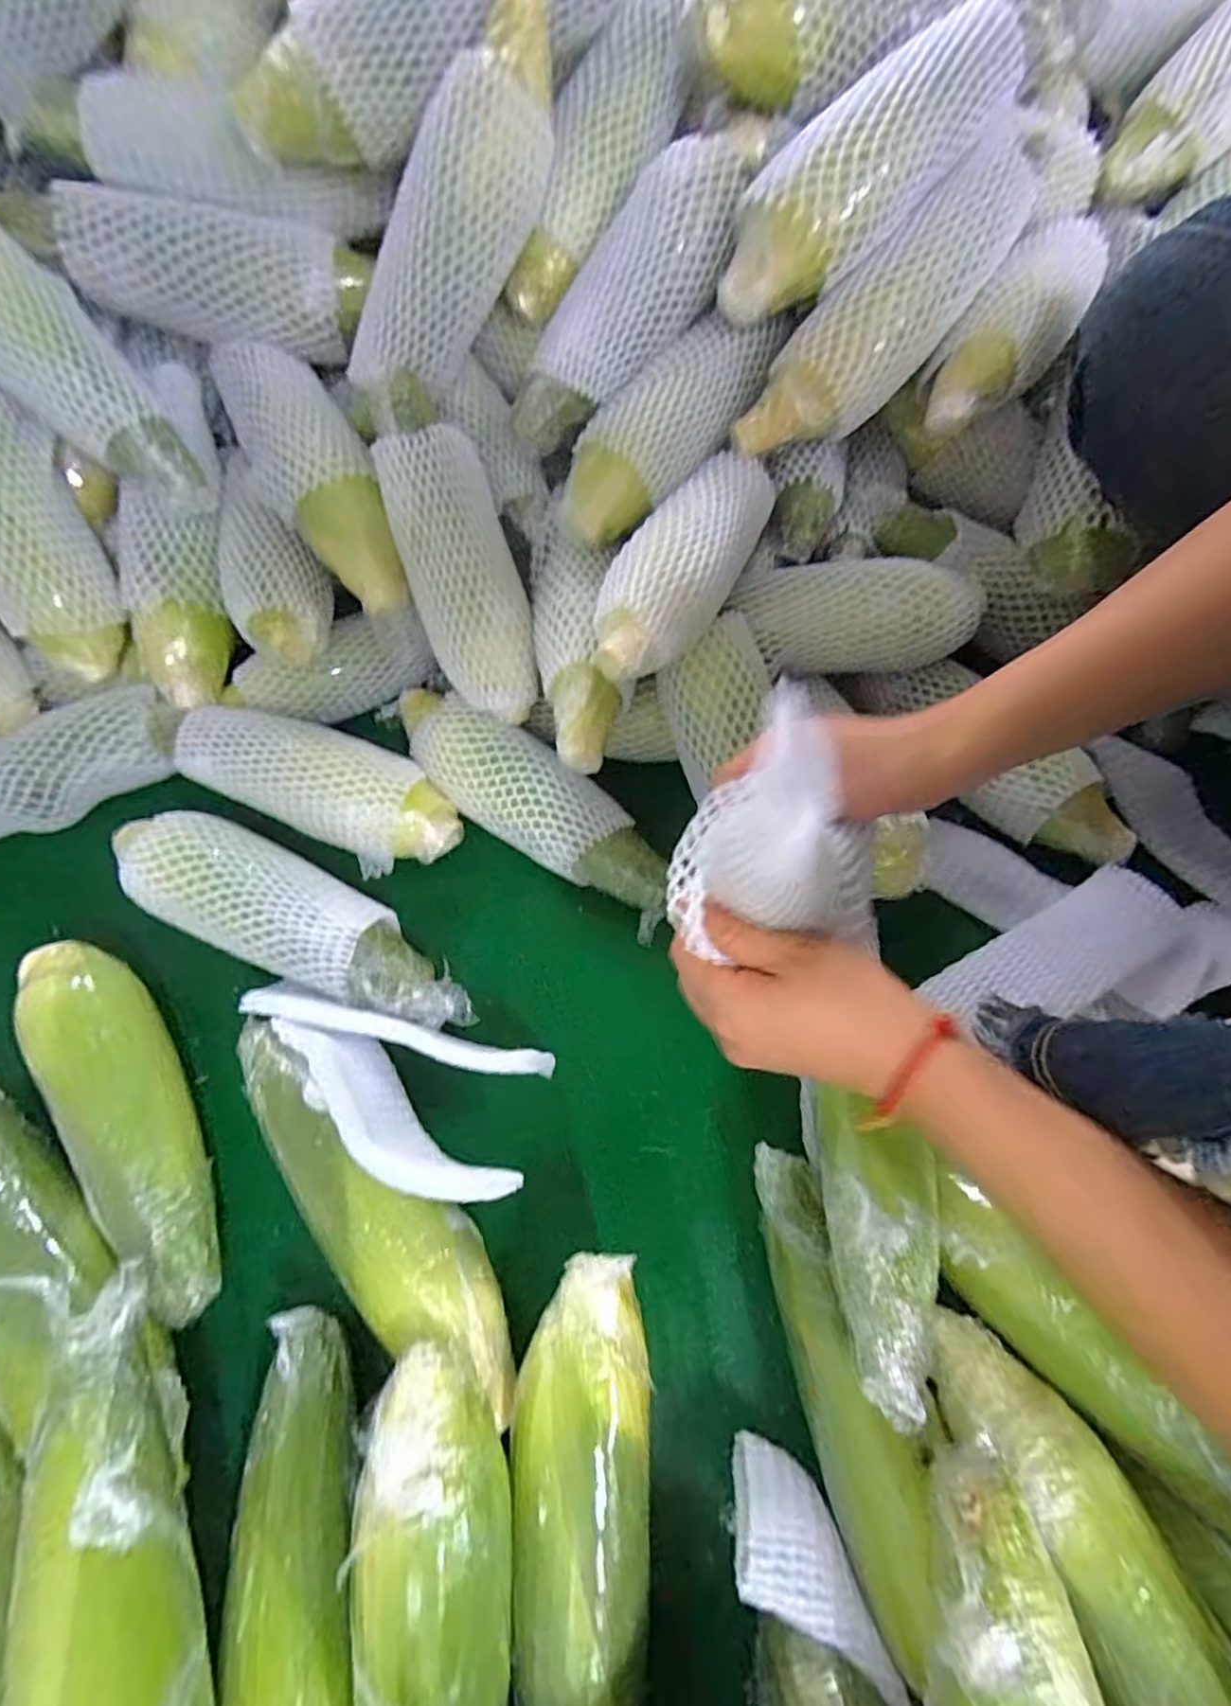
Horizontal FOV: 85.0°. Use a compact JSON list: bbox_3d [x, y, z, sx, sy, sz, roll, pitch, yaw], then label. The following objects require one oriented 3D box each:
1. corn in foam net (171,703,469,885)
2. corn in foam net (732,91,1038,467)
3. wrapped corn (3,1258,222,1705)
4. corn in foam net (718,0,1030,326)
[{"bbox_3d":[-0.210,-0.050,0.484,0.199,0.059,0.082,25,67,11],"label":"corn in foam net"},{"bbox_3d":[0.175,-0.348,0.433,0.241,0.057,0.063,-46,71,7],"label":"corn in foam net"},{"bbox_3d":[-0.199,0.309,0.269,0.062,0.059,0.248,-18,66,-8],"label":"wrapped corn"},{"bbox_3d":[0.155,-0.415,0.400,0.223,0.051,0.063,-40,69,8],"label":"corn in foam net"}]

